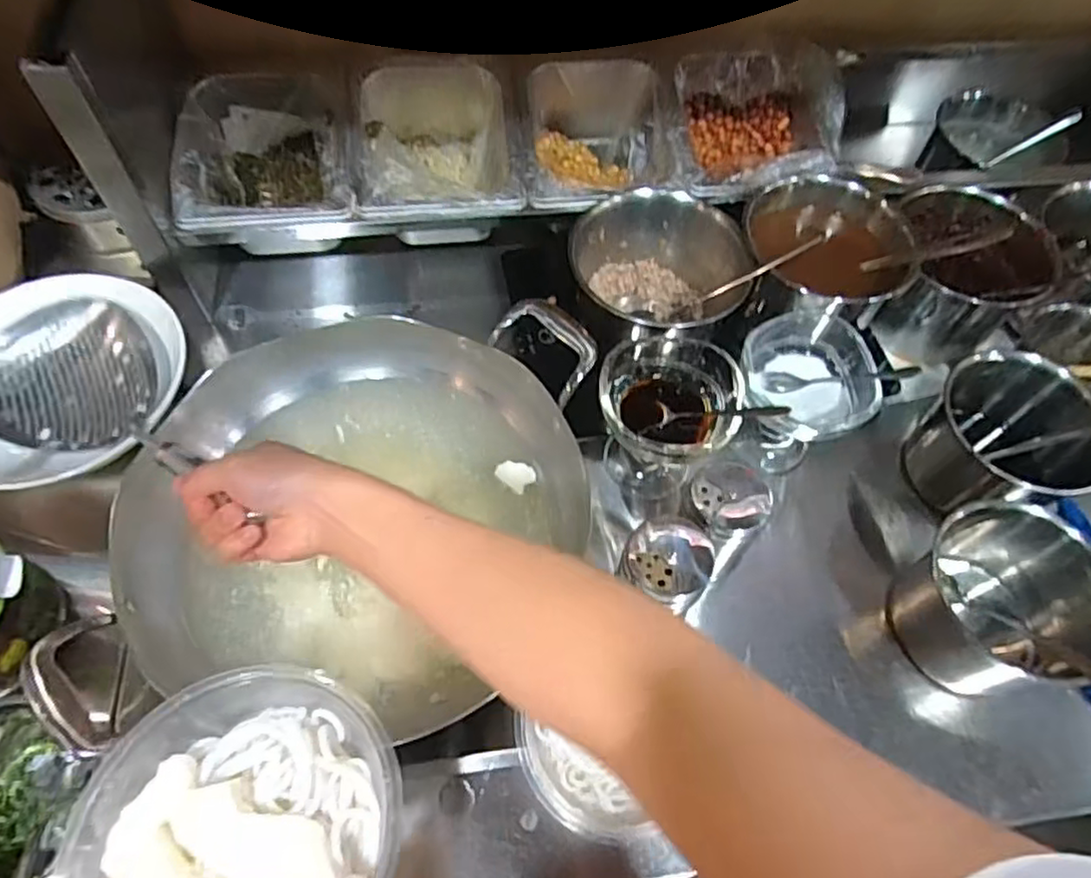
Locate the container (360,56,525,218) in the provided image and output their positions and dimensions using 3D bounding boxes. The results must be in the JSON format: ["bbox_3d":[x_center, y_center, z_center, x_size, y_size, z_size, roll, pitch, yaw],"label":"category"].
[{"bbox_3d":[-0.108,-0.290,0.712,0.162,0.096,0.189,-2,60,-4],"label":"container"}]

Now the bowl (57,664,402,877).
[{"bbox_3d":[-0.139,0.182,0.323,0.137,0.047,0.143,1,60,-2],"label":"bowl"}]

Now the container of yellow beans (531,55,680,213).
[{"bbox_3d":[0.052,-0.296,0.723,0.150,0.093,0.172,-2,60,-3],"label":"container of yellow beans"}]

